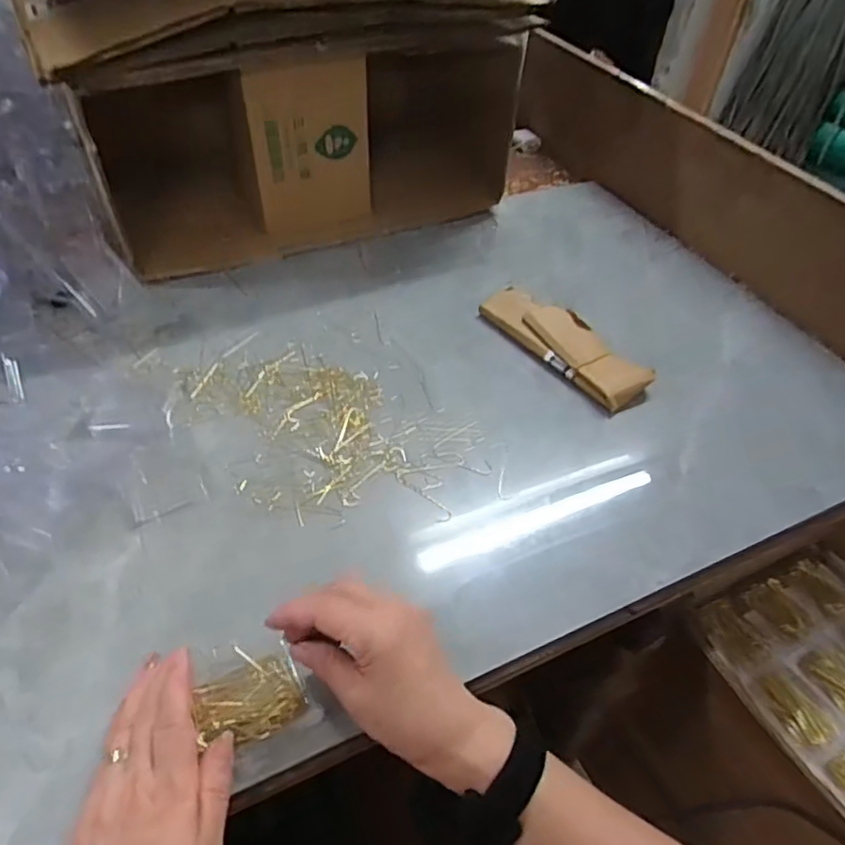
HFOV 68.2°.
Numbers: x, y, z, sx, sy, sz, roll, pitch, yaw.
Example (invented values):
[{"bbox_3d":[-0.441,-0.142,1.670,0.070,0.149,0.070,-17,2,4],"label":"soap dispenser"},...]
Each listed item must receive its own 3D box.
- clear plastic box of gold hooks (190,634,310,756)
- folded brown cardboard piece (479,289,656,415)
[{"bbox_3d":[-0.111,0.168,0.400,0.062,0.022,0.069,-18,50,-20],"label":"clear plastic box of gold hooks"},{"bbox_3d":[0.152,-0.088,0.667,0.067,0.024,0.195,-28,54,-27],"label":"folded brown cardboard piece"}]

